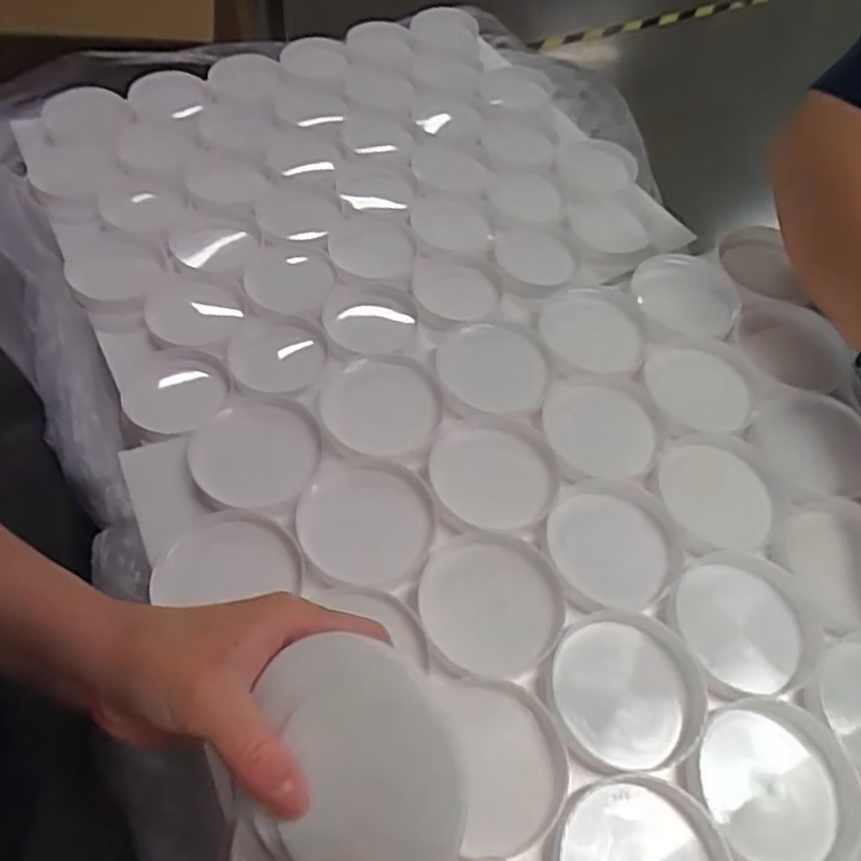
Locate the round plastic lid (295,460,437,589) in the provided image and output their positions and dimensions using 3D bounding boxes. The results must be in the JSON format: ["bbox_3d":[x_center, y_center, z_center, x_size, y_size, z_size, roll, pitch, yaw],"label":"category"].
[{"bbox_3d":[-0.036,0.052,0.400,0.075,0.009,0.075,2,57,-3],"label":"round plastic lid"}]

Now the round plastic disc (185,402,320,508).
[{"bbox_3d":[-0.106,0.011,0.422,0.078,0.012,0.080,9,48,7],"label":"round plastic disc"}]

